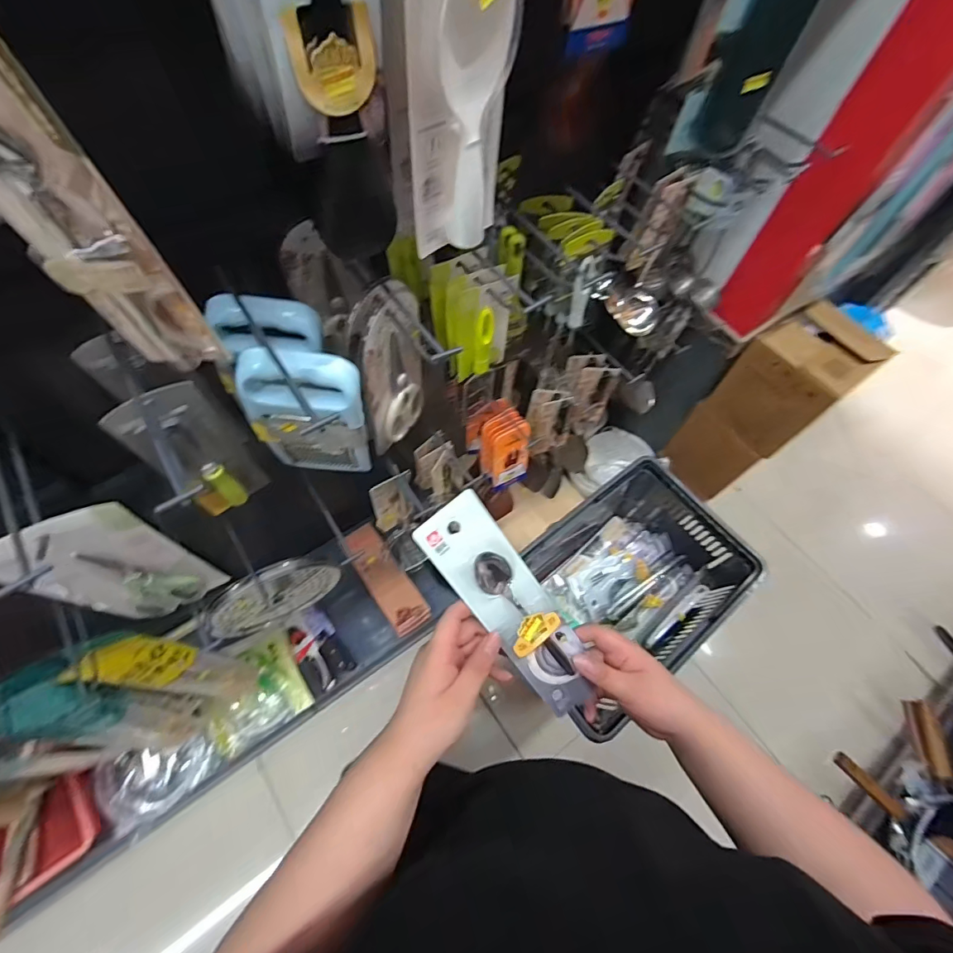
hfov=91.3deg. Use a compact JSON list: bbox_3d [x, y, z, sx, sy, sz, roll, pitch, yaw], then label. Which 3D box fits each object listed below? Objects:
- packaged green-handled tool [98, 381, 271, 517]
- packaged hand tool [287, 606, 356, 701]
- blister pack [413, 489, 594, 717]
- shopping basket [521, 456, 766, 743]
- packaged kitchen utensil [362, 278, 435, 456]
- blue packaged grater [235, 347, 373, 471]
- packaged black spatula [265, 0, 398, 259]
[{"bbox_3d":[-0.336,-0.027,0.571,0.024,0.254,0.091,40,68,15],"label":"packaged green-handled tool"},{"bbox_3d":[-0.440,0.475,1.292,0.133,0.038,0.231,-22,64,-37],"label":"packaged hand tool"},{"bbox_3d":[0.041,0.125,0.428,0.067,0.034,0.241,-39,105,-20],"label":"blister pack"},{"bbox_3d":[0.277,0.219,0.948,0.443,0.193,0.329,-32,69,-18],"label":"shopping basket"},{"bbox_3d":[-0.107,-0.142,0.646,0.033,0.249,0.126,24,64,8],"label":"packaged kitchen utensil"},{"bbox_3d":[-0.203,-0.055,0.581,0.143,0.262,0.046,-1,63,-4],"label":"blue packaged grater"},{"bbox_3d":[-0.096,-0.270,0.325,0.072,0.237,0.015,-24,63,-16],"label":"packaged black spatula"}]

